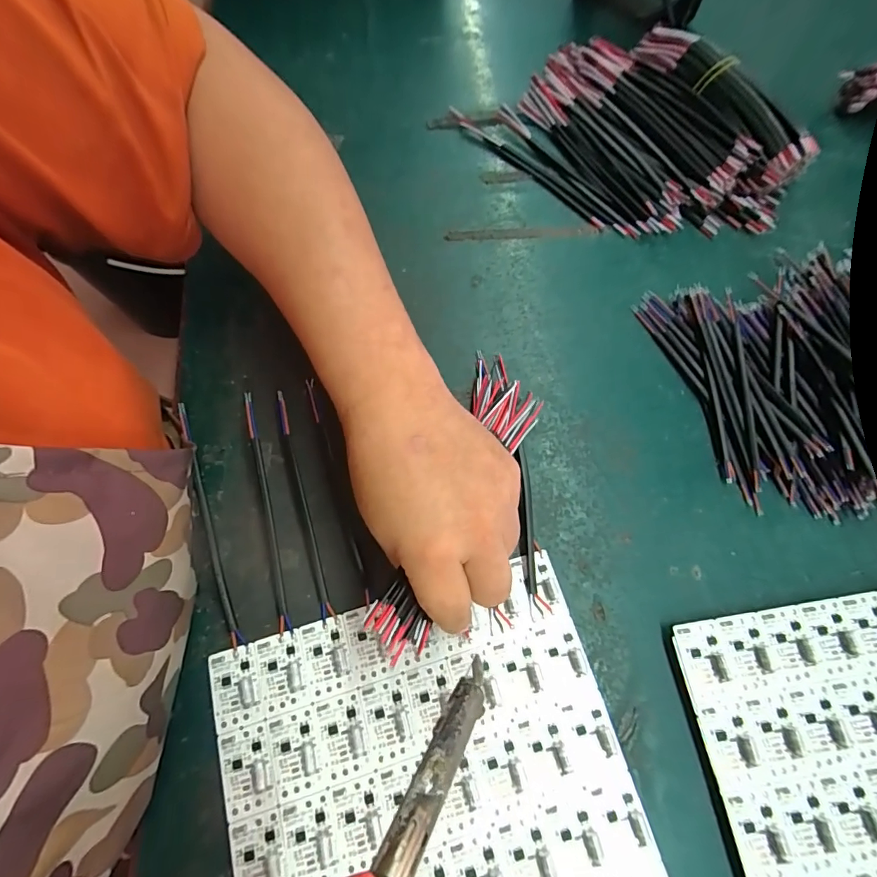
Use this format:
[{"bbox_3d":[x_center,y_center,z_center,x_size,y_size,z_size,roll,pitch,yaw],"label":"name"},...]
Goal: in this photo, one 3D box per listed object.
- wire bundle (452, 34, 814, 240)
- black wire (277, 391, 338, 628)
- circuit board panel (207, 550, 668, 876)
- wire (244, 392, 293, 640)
[{"bbox_3d":[0.165,-0.255,0.370,0.180,0.041,0.247,-40,77,-14],"label":"wire bundle"},{"bbox_3d":[-0.083,0.040,0.273,0.007,0.020,0.141,-15,72,-7],"label":"black wire"},{"bbox_3d":[0.004,0.203,0.223,0.201,0.007,0.235,-15,72,-7],"label":"circuit board panel"},{"bbox_3d":[-0.101,0.043,0.266,0.008,0.012,0.142,-12,84,-6],"label":"wire"}]

